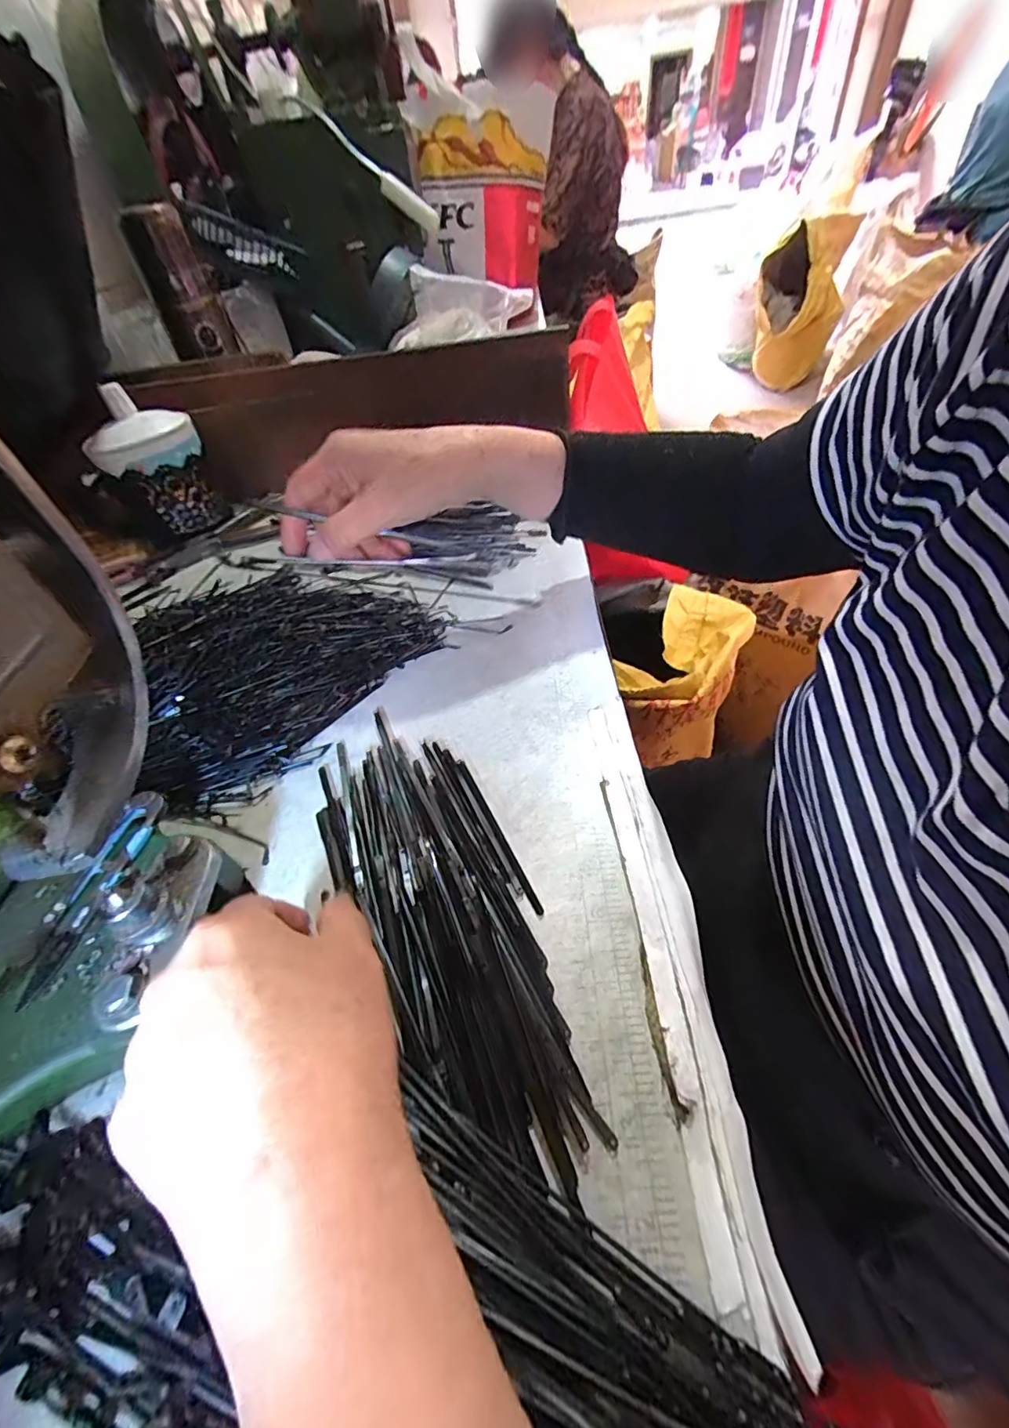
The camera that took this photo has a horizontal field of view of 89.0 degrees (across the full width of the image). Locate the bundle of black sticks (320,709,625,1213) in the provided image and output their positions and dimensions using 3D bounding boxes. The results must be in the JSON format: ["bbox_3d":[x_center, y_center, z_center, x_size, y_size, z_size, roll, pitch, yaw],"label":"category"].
[{"bbox_3d":[-0.032,0.086,0.245,0.081,0.010,0.222,-23,51,-13],"label":"bundle of black sticks"}]

